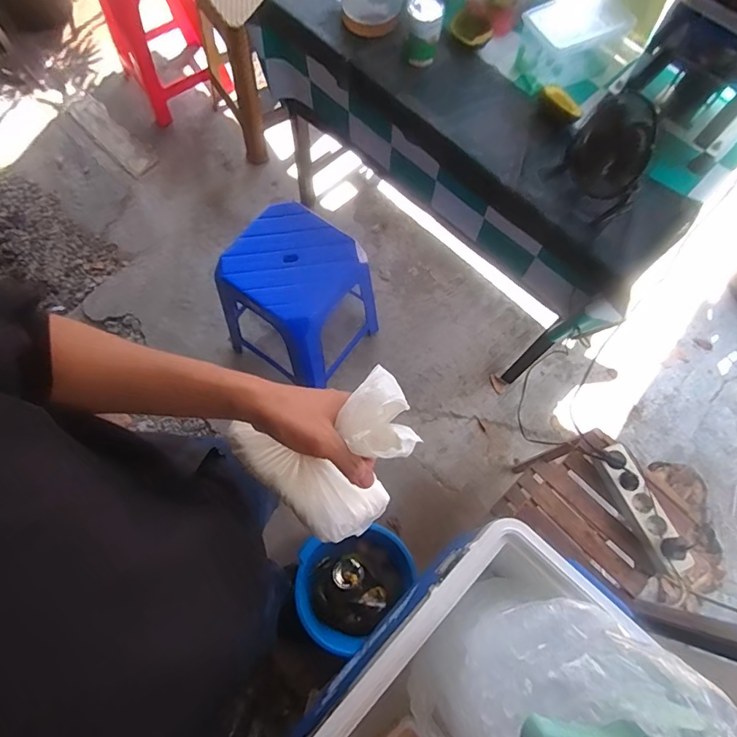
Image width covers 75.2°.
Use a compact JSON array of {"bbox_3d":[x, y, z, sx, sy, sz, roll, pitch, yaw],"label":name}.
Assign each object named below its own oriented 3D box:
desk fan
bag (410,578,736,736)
[{"bbox_3d":[0.446,-0.393,0.868,0.158,0.167,0.173,40,76,11],"label":"desk fan"},{"bbox_3d":[0.199,0.377,0.522,0.284,0.227,0.258,39,76,11],"label":"bag"}]

